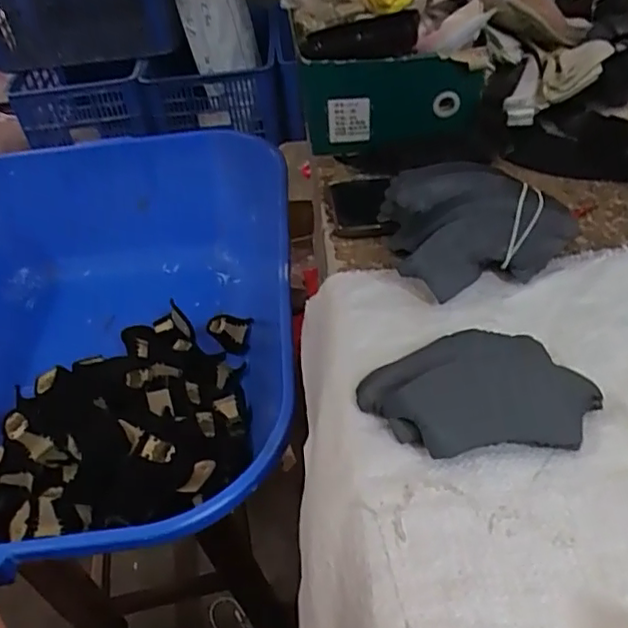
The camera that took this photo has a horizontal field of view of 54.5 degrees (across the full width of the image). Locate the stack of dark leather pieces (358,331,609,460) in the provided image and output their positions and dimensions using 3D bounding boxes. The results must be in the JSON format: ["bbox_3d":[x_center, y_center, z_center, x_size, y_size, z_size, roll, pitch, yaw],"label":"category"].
[{"bbox_3d":[0.099,0.044,0.379,0.134,0.028,0.085,-6,43,0],"label":"stack of dark leather pieces"}]

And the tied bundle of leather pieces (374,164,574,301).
[{"bbox_3d":[0.125,-0.071,0.467,0.127,0.067,0.109,-6,43,0],"label":"tied bundle of leather pieces"}]

